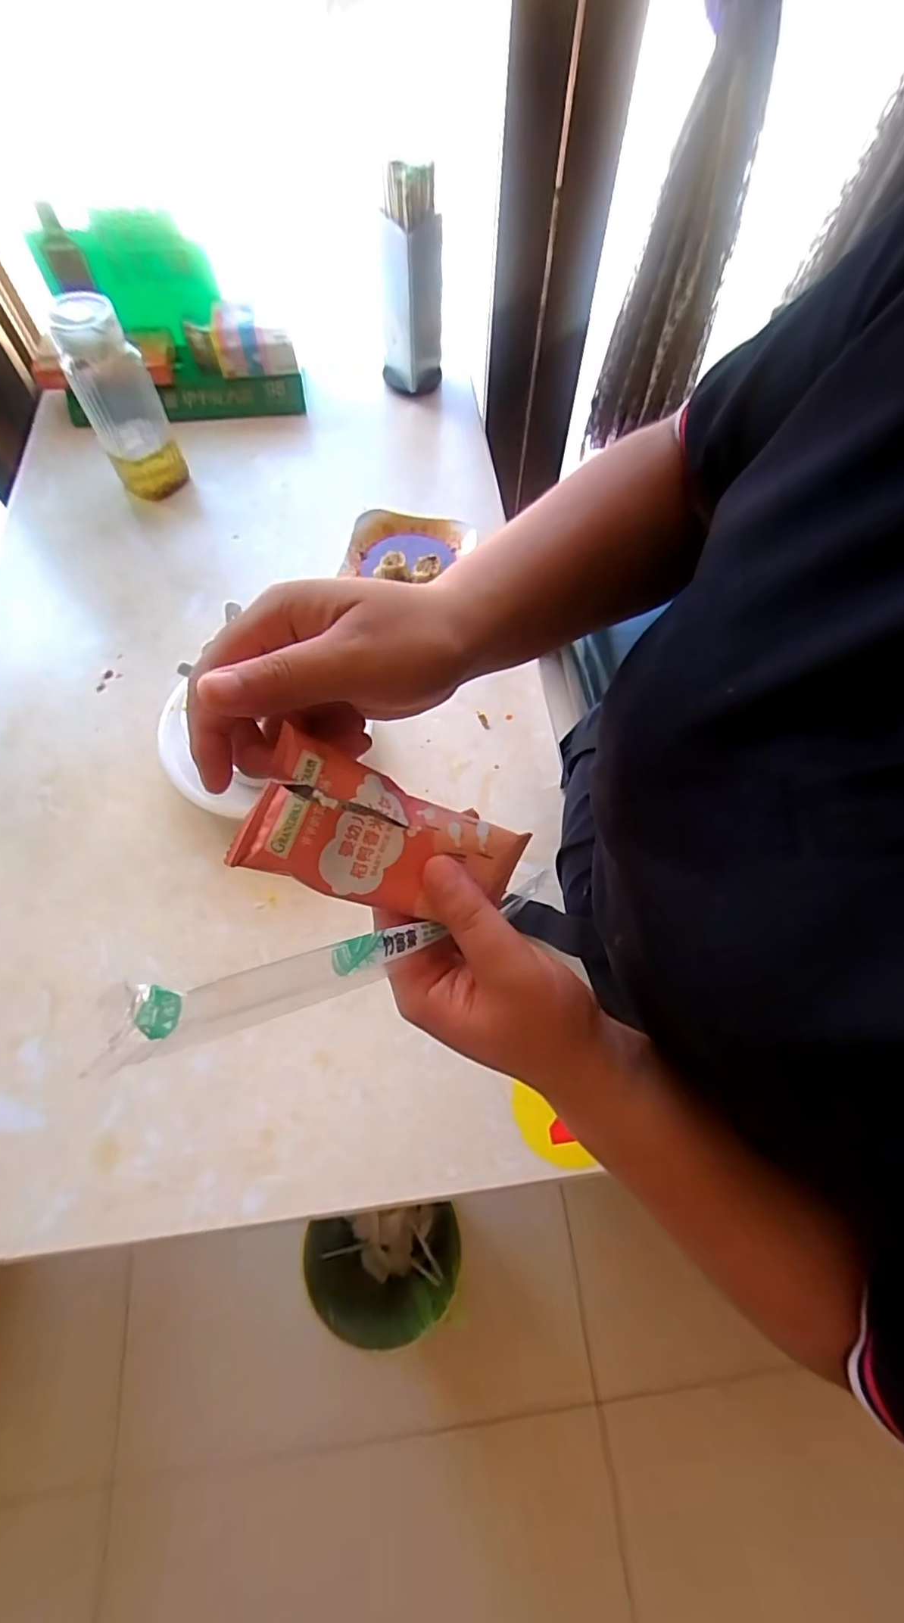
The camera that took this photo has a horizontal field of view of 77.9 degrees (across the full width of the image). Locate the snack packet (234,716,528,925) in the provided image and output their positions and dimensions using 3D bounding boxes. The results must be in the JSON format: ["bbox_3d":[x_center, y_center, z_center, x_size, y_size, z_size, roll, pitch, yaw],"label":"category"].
[{"bbox_3d":[-0.024,0.013,0.221,0.106,0.014,0.051,22,84,-19],"label":"snack packet"}]

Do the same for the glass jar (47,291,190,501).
[{"bbox_3d":[-0.429,-0.528,0.730,0.094,0.220,0.094,-27,67,-12],"label":"glass jar"}]

